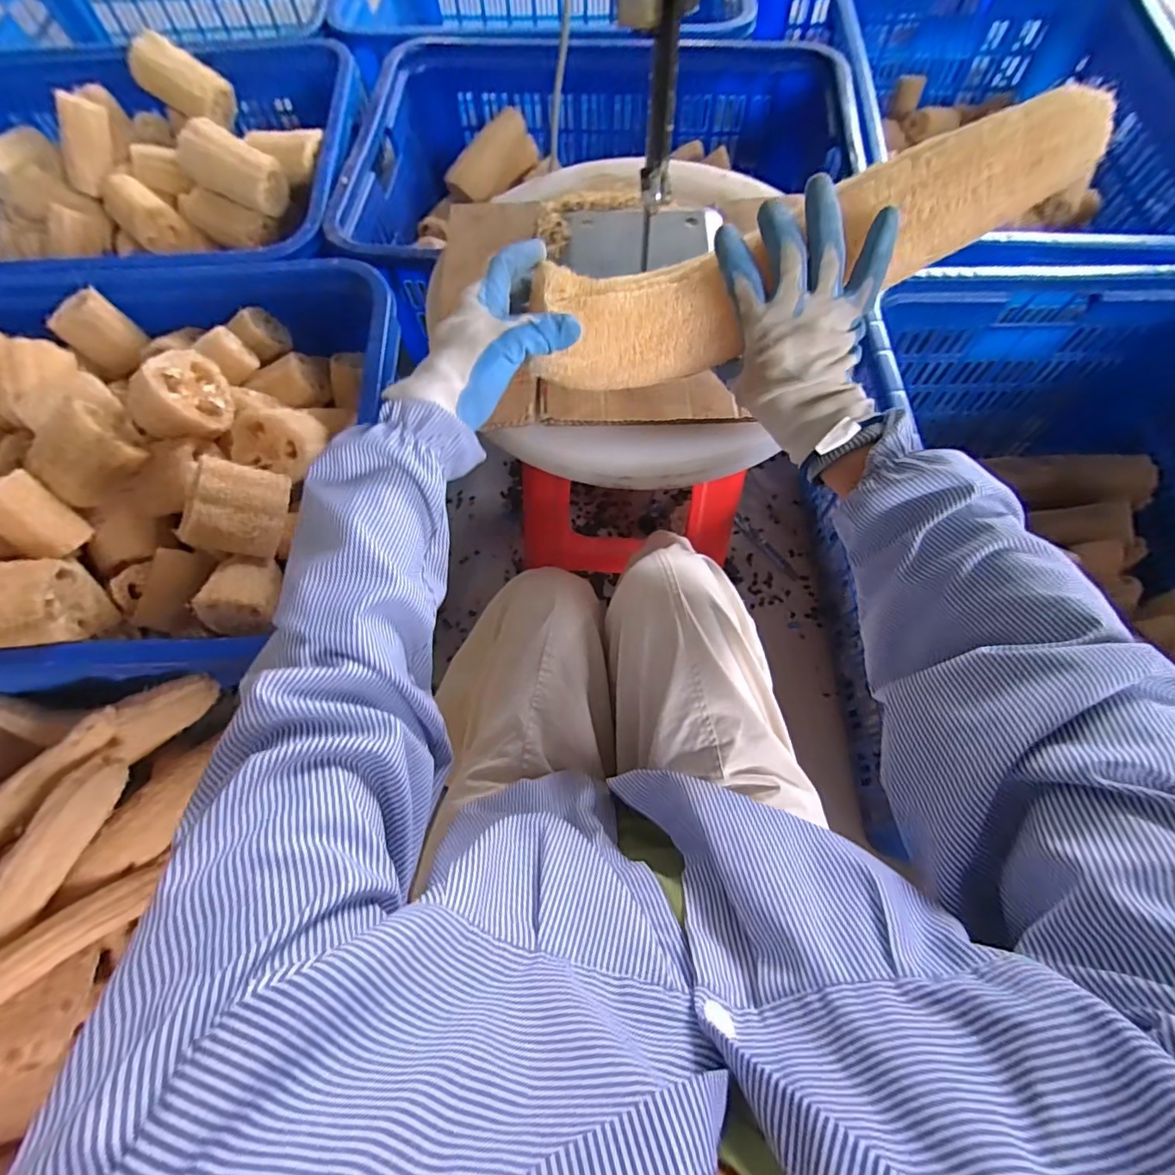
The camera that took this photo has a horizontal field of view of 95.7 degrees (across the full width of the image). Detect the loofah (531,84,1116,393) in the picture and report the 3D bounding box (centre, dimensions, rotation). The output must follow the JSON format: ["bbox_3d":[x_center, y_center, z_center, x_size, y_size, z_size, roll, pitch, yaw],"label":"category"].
[{"bbox_3d":[0.149,-0.249,0.400,0.398,0.089,0.068,-16,67,16],"label":"loofah"}]

